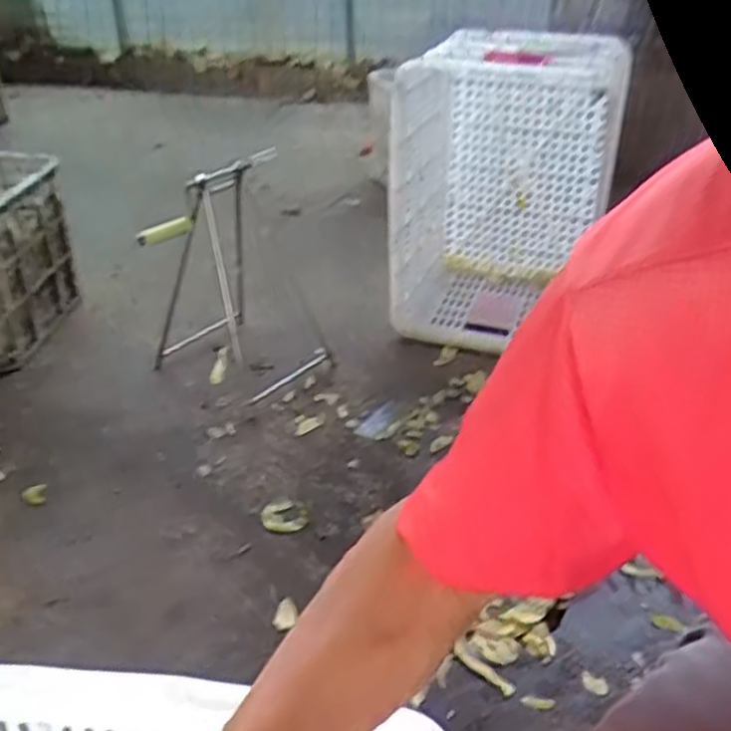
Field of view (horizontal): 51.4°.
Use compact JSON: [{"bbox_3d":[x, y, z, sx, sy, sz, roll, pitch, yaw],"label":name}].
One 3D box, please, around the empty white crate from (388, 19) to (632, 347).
[{"bbox_3d":[0.263,-0.340,1.456,0.381,0.511,0.333,6,34,10],"label":"empty white crate"}]

